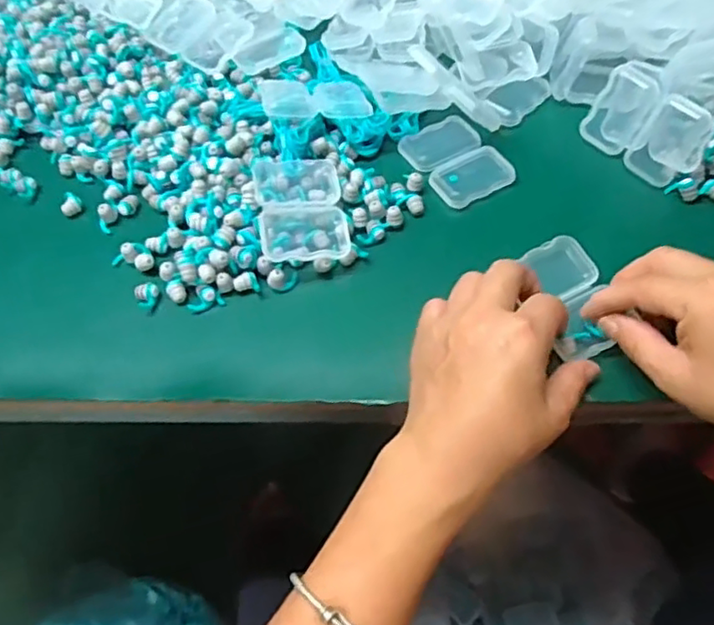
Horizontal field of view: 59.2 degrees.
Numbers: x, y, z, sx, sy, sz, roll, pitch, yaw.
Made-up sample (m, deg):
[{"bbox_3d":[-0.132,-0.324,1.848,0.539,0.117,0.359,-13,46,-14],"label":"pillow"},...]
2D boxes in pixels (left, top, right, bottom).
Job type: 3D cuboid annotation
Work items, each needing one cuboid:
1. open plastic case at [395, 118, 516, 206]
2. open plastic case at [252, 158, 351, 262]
[{"bbox_3d":[0.071,-0.109,0.446,0.057,0.010,0.074,-27,62,-13],"label":"open plastic case"},{"bbox_3d":[-0.036,-0.068,0.408,0.054,0.020,0.073,-9,59,-3],"label":"open plastic case"}]

